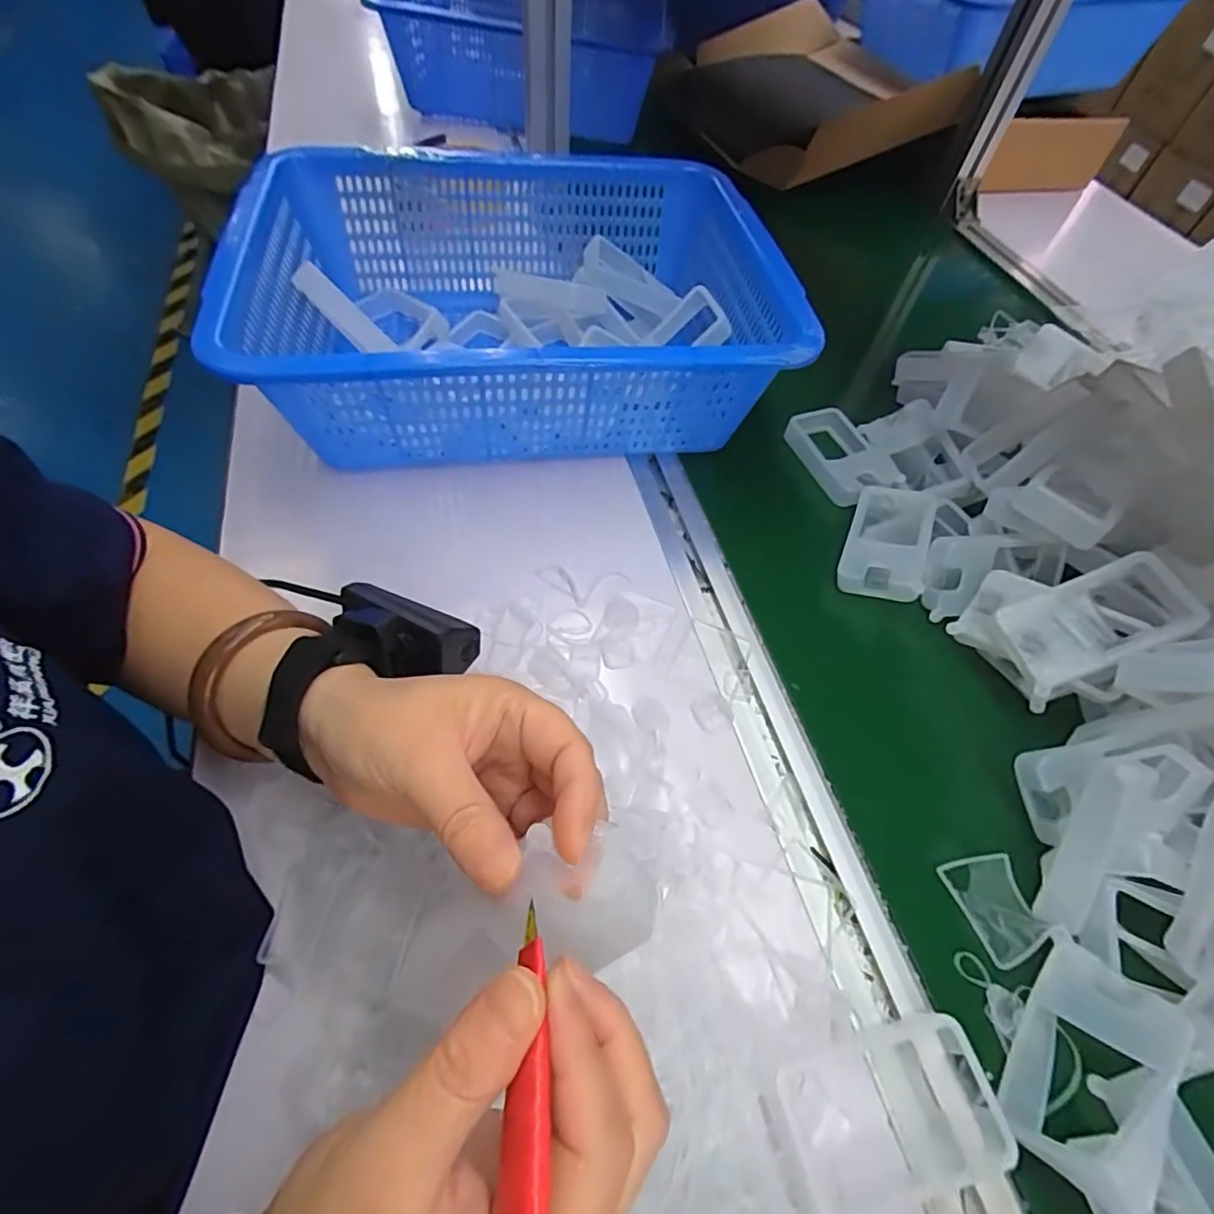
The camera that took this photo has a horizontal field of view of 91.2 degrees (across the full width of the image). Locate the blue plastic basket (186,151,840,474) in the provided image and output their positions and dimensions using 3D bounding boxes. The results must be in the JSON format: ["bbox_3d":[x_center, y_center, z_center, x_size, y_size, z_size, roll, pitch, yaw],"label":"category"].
[{"bbox_3d":[-0.072,-0.228,0.483,0.376,0.142,0.304,-3,56,-10],"label":"blue plastic basket"}]

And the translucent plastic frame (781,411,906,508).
[{"bbox_3d":[0.198,-0.127,0.500,0.056,0.025,0.098,-19,59,-16],"label":"translucent plastic frame"}]

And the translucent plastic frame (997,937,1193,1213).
[{"bbox_3d":[0.216,0.209,0.266,0.056,0.036,0.099,12,39,45],"label":"translucent plastic frame"}]

